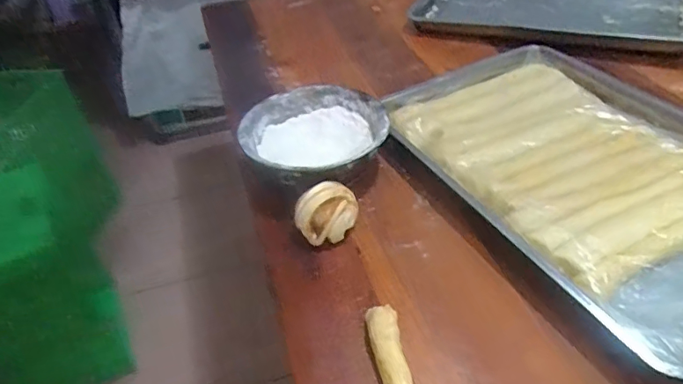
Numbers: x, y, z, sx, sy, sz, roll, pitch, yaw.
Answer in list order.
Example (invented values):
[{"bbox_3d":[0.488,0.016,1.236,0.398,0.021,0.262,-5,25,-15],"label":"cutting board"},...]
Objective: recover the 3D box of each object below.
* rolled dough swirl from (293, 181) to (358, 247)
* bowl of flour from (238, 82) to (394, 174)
[{"bbox_3d":[-0.021,0.032,0.691,0.084,0.059,0.069,-2,41,5],"label":"rolled dough swirl"},{"bbox_3d":[-0.044,-0.089,0.808,0.224,0.064,0.223,-19,42,-14],"label":"bowl of flour"}]

